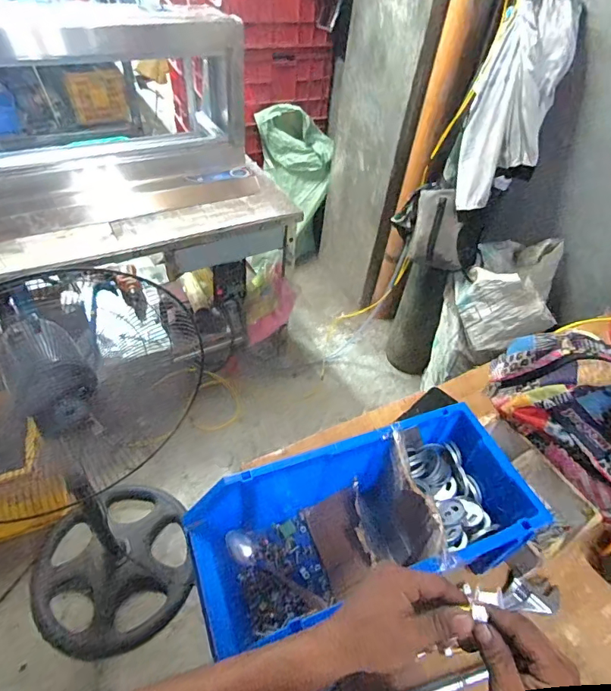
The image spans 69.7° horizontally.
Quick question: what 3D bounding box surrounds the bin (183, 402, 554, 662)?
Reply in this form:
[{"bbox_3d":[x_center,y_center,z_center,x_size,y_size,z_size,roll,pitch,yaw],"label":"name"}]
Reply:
[{"bbox_3d":[0.074,0.256,0.626,0.440,0.167,0.199,-12,50,-18],"label":"bin"}]

